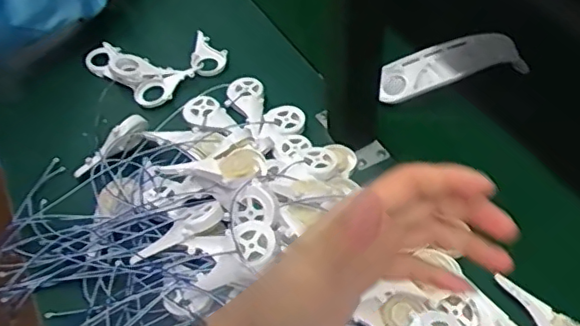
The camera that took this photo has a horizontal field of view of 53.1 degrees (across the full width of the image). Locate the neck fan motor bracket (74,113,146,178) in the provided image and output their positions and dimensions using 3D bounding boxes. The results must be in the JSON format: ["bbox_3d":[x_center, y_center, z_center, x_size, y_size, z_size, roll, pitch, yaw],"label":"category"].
[{"bbox_3d":[-0.197,-0.019,0.633,0.091,0.032,0.020,-41,56,-4],"label":"neck fan motor bracket"}]

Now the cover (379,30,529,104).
[{"bbox_3d":[0.199,-0.117,0.705,0.180,0.055,0.063,-10,49,-4],"label":"cover"}]

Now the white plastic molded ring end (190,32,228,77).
[{"bbox_3d":[-0.106,-0.143,0.766,0.045,0.009,0.084,11,48,-9],"label":"white plastic molded ring end"}]

